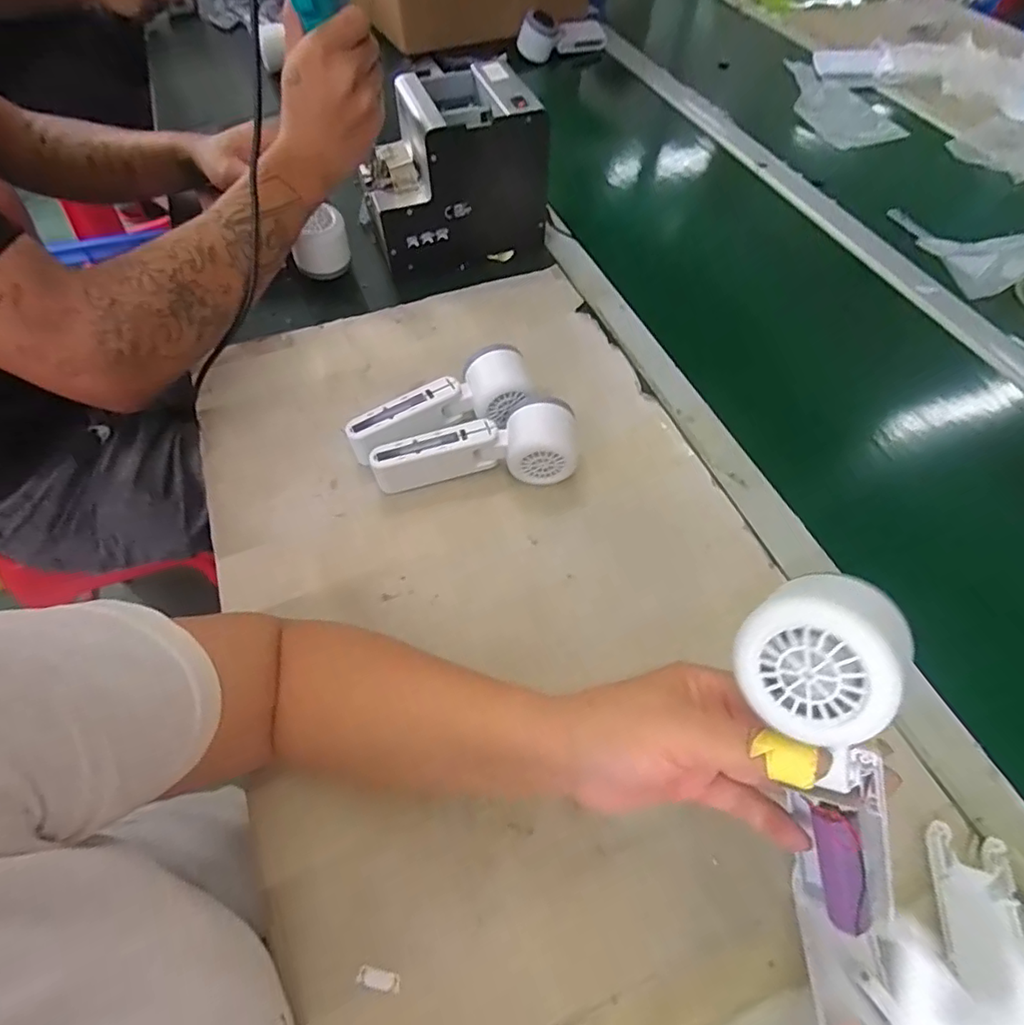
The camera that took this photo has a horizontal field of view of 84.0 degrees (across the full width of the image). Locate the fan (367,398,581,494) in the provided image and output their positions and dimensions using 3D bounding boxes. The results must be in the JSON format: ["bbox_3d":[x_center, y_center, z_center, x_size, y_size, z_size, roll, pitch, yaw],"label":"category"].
[{"bbox_3d":[-0.026,-0.046,0.467,0.171,0.055,0.055,-11,57,-8],"label":"fan"}]

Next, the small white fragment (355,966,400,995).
[{"bbox_3d":[-0.071,0.248,0.302,0.024,0.004,0.009,9,57,5],"label":"small white fragment"}]

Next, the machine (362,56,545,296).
[{"bbox_3d":[-0.070,-0.371,0.626,0.179,0.154,0.127,-18,58,-12],"label":"machine"}]

